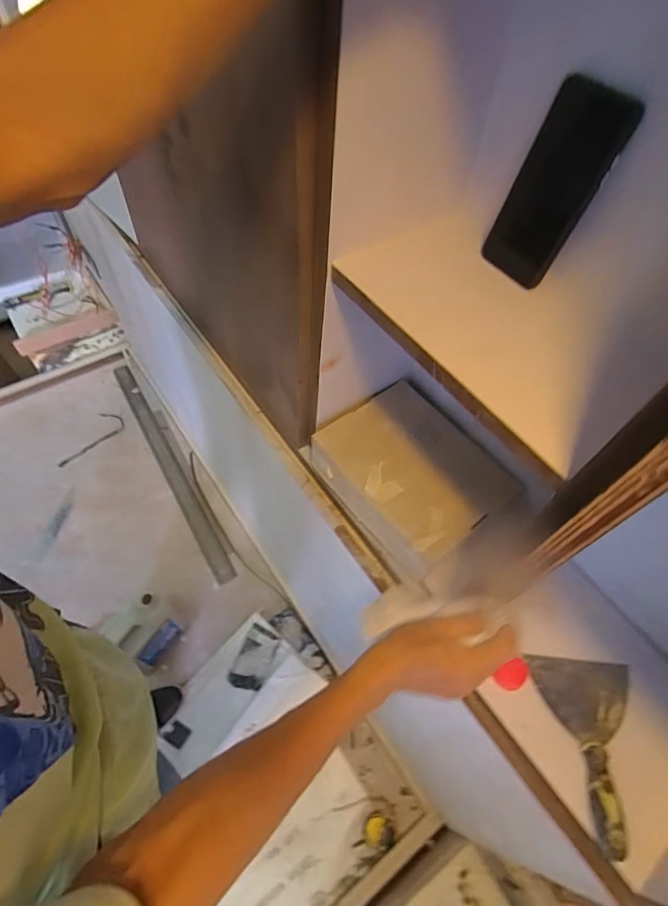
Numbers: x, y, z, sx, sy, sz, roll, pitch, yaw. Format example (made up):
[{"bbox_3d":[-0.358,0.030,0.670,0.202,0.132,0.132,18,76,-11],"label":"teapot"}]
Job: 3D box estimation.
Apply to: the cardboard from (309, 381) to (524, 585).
[{"bbox_3d":[0.122,0.036,0.723,0.213,0.086,0.265,-31,65,-22],"label":"cardboard"}]

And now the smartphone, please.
[{"bbox_3d":[0.209,-0.251,0.444,0.074,0.166,0.009,43,52,19],"label":"smartphone"}]

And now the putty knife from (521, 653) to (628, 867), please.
[{"bbox_3d":[0.311,0.360,0.559,0.110,0.032,0.197,8,57,0],"label":"putty knife"}]

